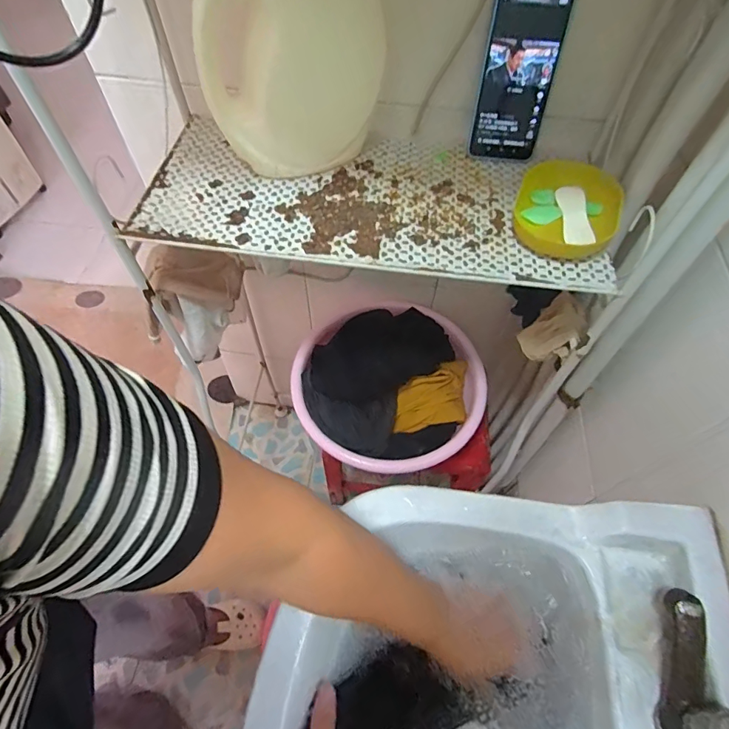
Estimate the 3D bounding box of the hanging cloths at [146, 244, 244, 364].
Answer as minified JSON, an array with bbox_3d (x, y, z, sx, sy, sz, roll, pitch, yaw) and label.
[{"bbox_3d":[-0.233,-0.090,0.677,0.118,0.182,0.068,-20,61,-14],"label":"hanging cloths"}]

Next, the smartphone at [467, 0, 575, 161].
[{"bbox_3d":[0.177,-0.332,0.521,0.084,0.173,0.015,7,36,2],"label":"smartphone"}]

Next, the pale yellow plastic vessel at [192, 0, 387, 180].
[{"bbox_3d":[-0.071,-0.311,0.447,0.177,0.242,0.065,-24,62,-16],"label":"pale yellow plastic vessel"}]

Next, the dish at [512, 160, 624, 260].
[{"bbox_3d":[0.221,-0.169,0.487,0.107,0.031,0.137,23,60,12],"label":"dish"}]

